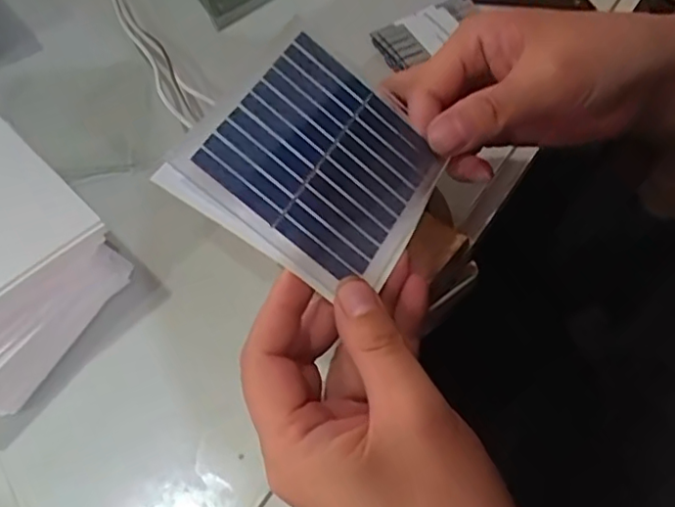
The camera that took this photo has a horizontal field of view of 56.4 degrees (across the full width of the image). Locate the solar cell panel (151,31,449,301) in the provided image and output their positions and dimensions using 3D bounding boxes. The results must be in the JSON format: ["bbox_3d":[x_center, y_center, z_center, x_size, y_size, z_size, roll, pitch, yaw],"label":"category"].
[{"bbox_3d":[-0.008,-0.035,0.255,0.089,0.011,0.088,40,65,-12],"label":"solar cell panel"}]

